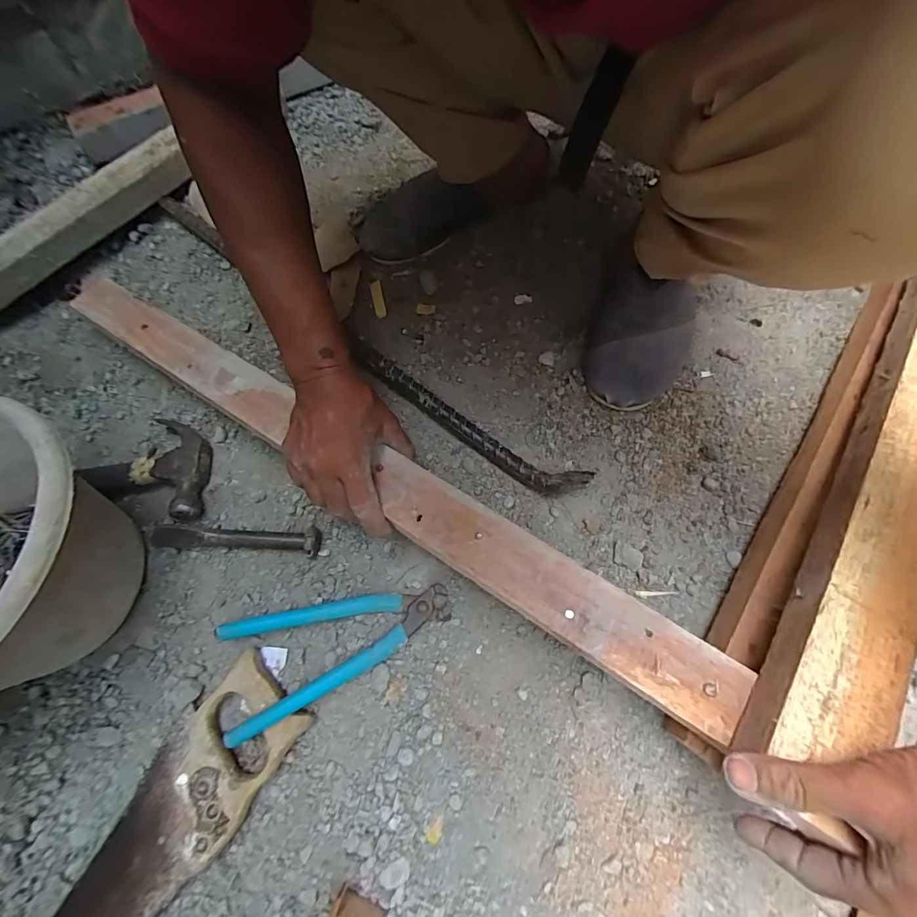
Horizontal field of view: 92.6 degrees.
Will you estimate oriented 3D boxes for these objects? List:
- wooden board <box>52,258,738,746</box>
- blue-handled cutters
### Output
[{"bbox_3d":[-0.131,-0.013,0.429,0.795,0.023,0.056,31,72,17],"label":"wooden board"},{"bbox_3d":[-0.111,0.172,0.412,0.209,0.025,0.095,-19,70,-6],"label":"blue-handled cutters"}]

